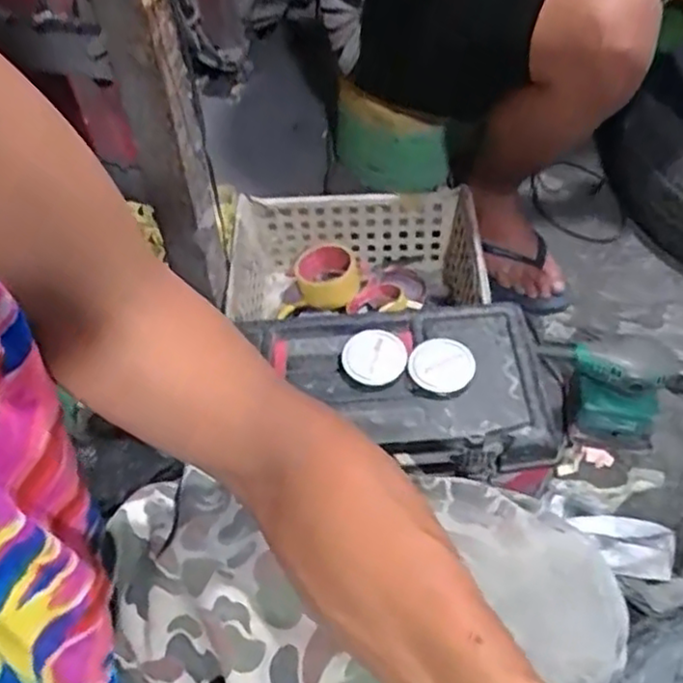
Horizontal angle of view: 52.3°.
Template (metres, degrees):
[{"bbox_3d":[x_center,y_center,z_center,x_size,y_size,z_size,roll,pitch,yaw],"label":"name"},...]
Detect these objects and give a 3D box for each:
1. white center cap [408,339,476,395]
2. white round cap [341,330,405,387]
[{"bbox_3d":[0.104,0.024,0.717,0.063,0.011,0.069,-2,52,3],"label":"white center cap"},{"bbox_3d":[0.034,0.016,0.729,0.065,0.012,0.061,-2,52,3],"label":"white round cap"}]

